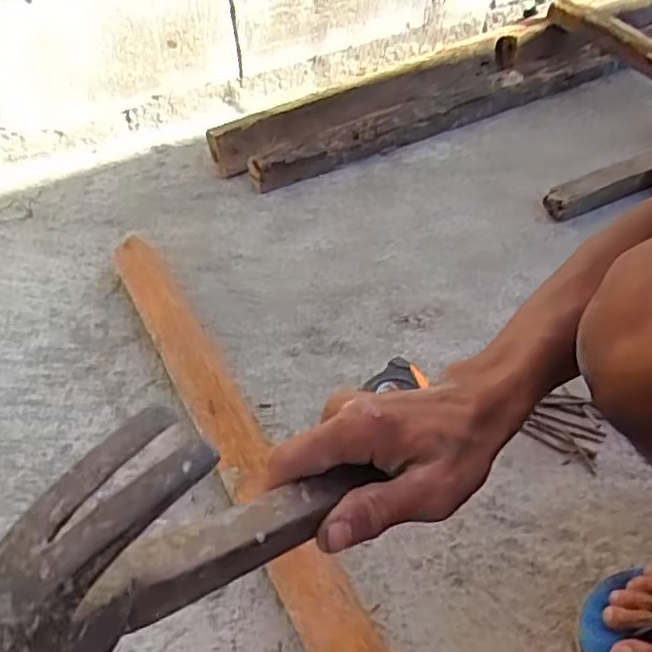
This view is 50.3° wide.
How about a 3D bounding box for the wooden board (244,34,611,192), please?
[{"bbox_3d":[0.198,-0.351,1.134,0.695,0.065,0.063,-23,47,-19],"label":"wooden board"}]

